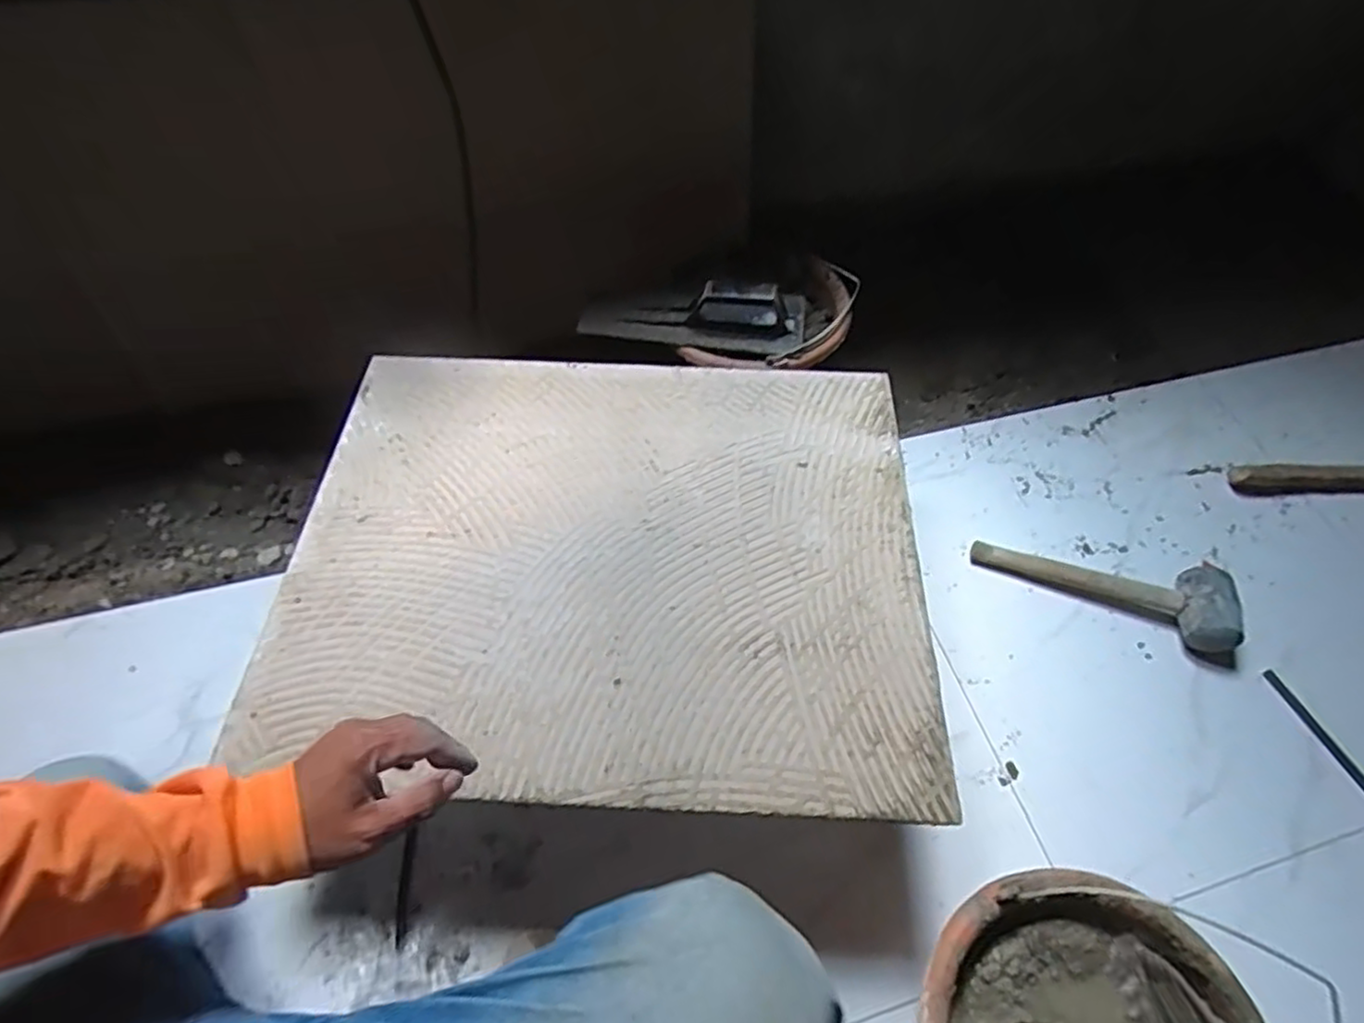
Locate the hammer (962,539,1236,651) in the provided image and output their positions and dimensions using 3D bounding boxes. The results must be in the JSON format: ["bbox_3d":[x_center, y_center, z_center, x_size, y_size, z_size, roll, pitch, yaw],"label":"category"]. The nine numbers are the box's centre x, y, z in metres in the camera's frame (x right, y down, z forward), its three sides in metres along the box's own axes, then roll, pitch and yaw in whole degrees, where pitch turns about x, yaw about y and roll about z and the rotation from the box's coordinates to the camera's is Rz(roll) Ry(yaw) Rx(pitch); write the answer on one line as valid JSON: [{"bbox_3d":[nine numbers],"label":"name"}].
[{"bbox_3d":[0.523,0.080,0.859,0.304,0.056,0.099,18,57,11],"label":"hammer"}]

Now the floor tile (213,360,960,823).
[{"bbox_3d":[-0.076,0.031,0.686,0.609,0.011,0.482,2,56,2],"label":"floor tile"}]

